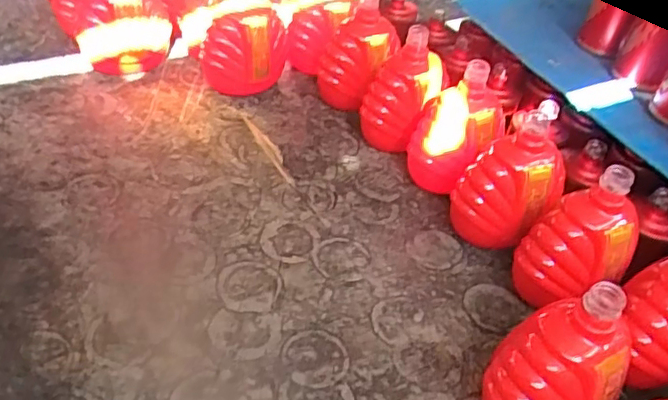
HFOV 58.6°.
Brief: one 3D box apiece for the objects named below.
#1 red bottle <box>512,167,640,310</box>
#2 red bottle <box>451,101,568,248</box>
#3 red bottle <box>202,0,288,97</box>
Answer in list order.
[{"bbox_3d":[0.244,0.044,0.597,0.097,0.163,0.085,35,47,26],"label":"red bottle"},{"bbox_3d":[0.193,-0.016,0.661,0.105,0.157,0.074,27,45,19],"label":"red bottle"},{"bbox_3d":[-0.122,-0.230,0.820,0.114,0.150,0.111,3,42,-7],"label":"red bottle"}]

